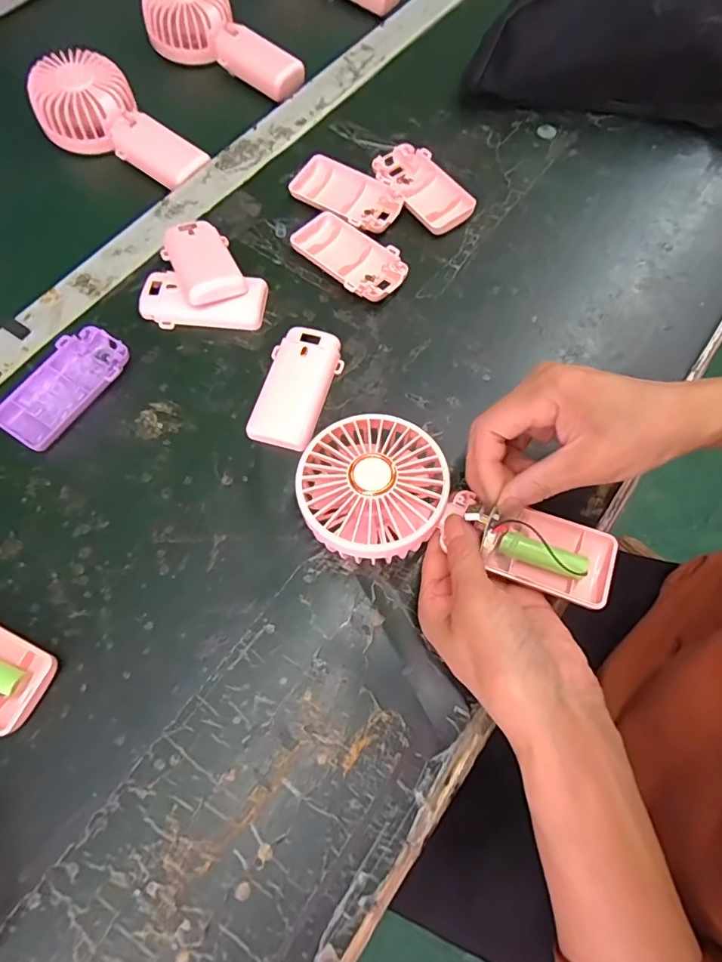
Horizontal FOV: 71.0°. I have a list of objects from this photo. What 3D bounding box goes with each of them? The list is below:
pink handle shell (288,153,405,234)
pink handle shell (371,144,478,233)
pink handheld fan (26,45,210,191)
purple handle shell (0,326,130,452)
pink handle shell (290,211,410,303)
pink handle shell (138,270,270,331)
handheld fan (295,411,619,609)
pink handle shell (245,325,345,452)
[{"bbox_3d":[-0.012,-0.242,0.428,0.097,0.013,0.050,34,72,14],"label":"pink handle shell"},{"bbox_3d":[0.053,-0.248,0.432,0.048,0.017,0.097,-35,71,-12],"label":"pink handle shell"},{"bbox_3d":[-0.220,-0.321,0.449,0.166,0.040,0.081,40,74,16],"label":"pink handheld fan"},{"bbox_3d":[-0.209,-0.066,0.361,0.050,0.015,0.095,29,71,12],"label":"purple handle shell"},{"bbox_3d":[-0.009,-0.177,0.404,0.097,0.016,0.049,38,73,15],"label":"pink handle shell"},{"bbox_3d":[-0.121,-0.139,0.389,0.094,0.017,0.042,1,68,1],"label":"pink handle shell"},{"bbox_3d":[0.053,0.018,0.288,0.181,0.030,0.087,22,69,3],"label":"handheld fan"},{"bbox_3d":[-0.046,-0.068,0.357,0.047,0.015,0.091,15,69,7],"label":"pink handle shell"}]

